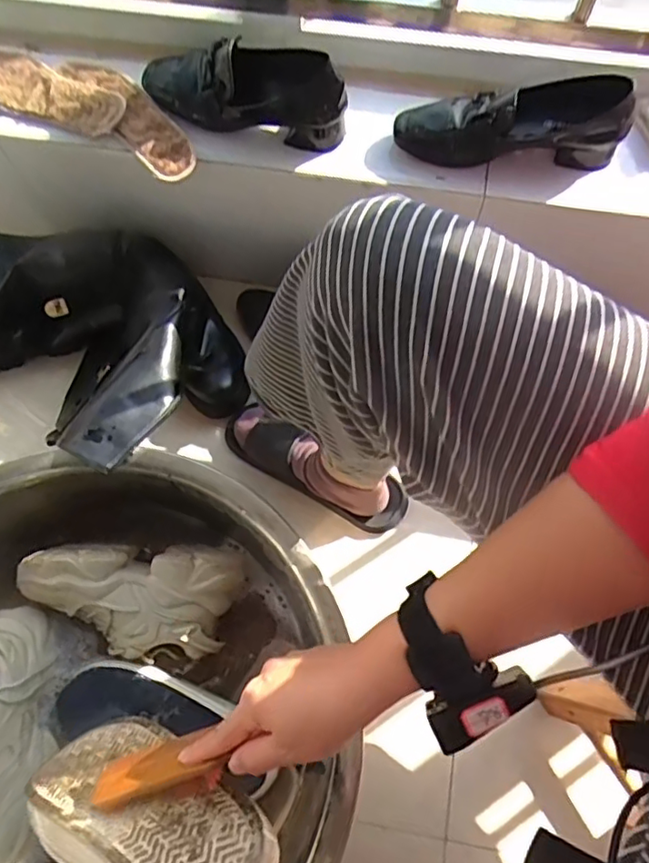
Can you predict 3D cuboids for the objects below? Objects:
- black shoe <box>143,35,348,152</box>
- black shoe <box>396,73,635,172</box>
[{"bbox_3d":[-0.099,-0.414,0.707,0.258,0.078,0.096,14,71,6],"label":"black shoe"},{"bbox_3d":[0.211,-0.355,0.684,0.252,0.079,0.090,3,71,2],"label":"black shoe"}]

